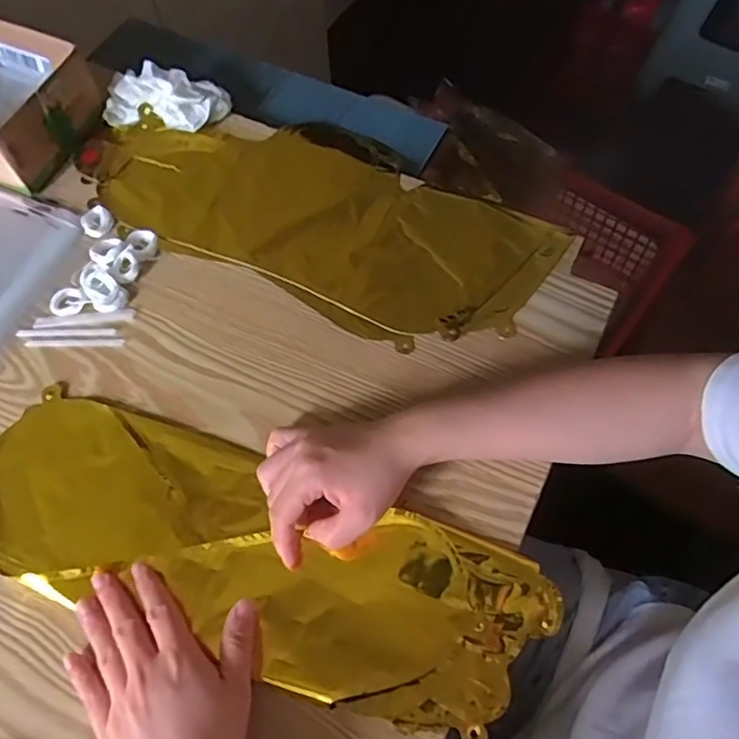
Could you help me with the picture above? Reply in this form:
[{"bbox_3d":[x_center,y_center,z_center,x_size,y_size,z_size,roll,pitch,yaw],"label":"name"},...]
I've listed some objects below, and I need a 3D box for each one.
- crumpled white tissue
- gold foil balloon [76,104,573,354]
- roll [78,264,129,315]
[{"bbox_3d":[-0.195,-0.259,0.586,0.110,0.033,0.060,8,64,6],"label":"crumpled white tissue"},{"bbox_3d":[-0.050,-0.151,0.548,0.412,0.009,0.190,25,67,13],"label":"gold foil balloon"},{"bbox_3d":[-0.221,-0.067,0.507,0.050,0.008,0.027,38,70,18],"label":"roll"}]

